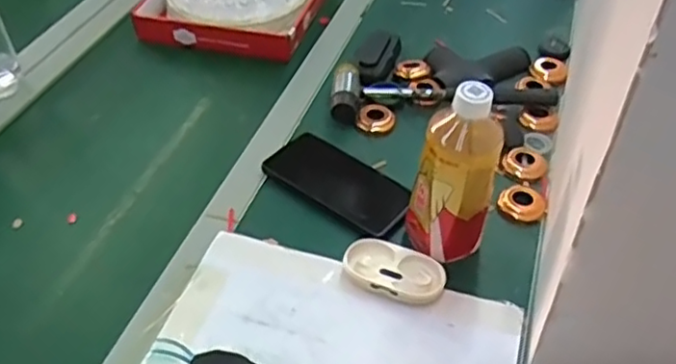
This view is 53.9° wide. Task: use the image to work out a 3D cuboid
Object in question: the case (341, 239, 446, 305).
[{"bbox_3d":[0.053,0.086,0.631,0.094,0.019,0.055,15,45,15],"label":"case"}]

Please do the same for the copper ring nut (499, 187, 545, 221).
[{"bbox_3d":[0.195,0.025,0.704,0.048,0.018,0.041,15,45,15],"label":"copper ring nut"}]

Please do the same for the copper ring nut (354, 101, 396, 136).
[{"bbox_3d":[0.046,-0.077,0.806,0.046,0.021,0.044,0,43,0],"label":"copper ring nut"}]

